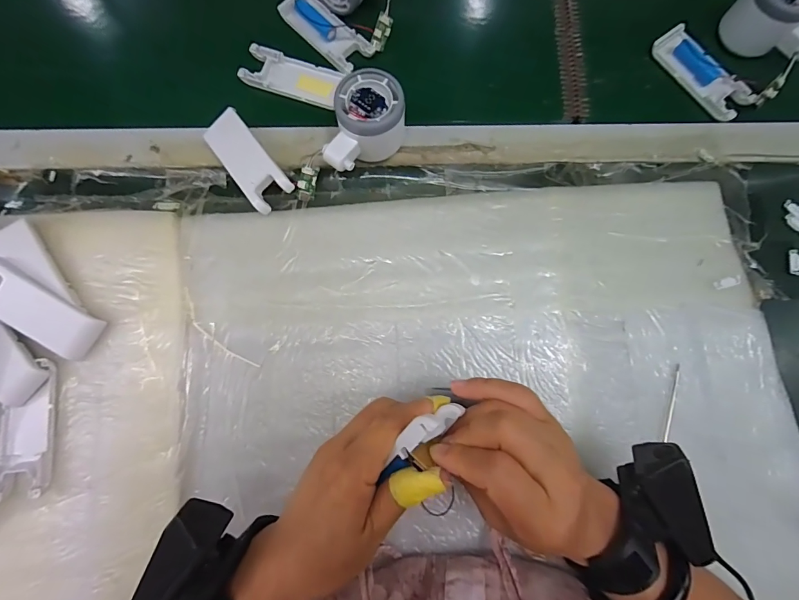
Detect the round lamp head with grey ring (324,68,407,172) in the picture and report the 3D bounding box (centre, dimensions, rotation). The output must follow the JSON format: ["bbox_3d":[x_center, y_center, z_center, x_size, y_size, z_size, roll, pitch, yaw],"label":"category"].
[{"bbox_3d":[-0.028,-0.149,0.340,0.056,0.049,0.082,15,80,2],"label":"round lamp head with grey ring"}]

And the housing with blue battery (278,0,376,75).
[{"bbox_3d":[-0.075,-0.274,0.388,0.041,0.015,0.103,-42,83,-7],"label":"housing with blue battery"}]

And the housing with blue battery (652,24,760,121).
[{"bbox_3d":[0.299,-0.224,0.379,0.040,0.011,0.105,-34,82,-6],"label":"housing with blue battery"}]

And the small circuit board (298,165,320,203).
[{"bbox_3d":[-0.083,-0.105,0.349,0.016,0.004,0.031,10,112,-18],"label":"small circuit board"}]

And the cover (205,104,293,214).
[{"bbox_3d":[-0.139,-0.127,0.346,0.039,0.013,0.098,-40,80,12],"label":"cover"}]

